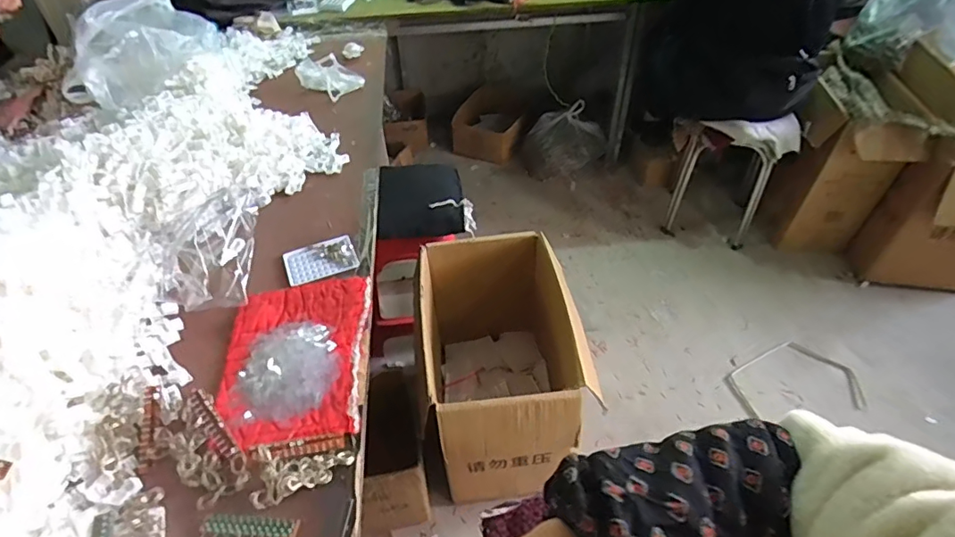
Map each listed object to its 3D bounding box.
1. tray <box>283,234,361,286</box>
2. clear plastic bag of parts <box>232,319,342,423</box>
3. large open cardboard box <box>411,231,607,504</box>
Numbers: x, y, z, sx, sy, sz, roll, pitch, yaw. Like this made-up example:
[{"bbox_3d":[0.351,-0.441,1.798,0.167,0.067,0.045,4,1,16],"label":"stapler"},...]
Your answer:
[{"bbox_3d":[-0.303,-0.018,1.003,0.132,0.004,0.100,-20,49,-18],"label":"tray"},{"bbox_3d":[-0.300,0.151,0.820,0.155,0.024,0.180,-7,46,-5],"label":"clear plastic bag of parts"},{"bbox_3d":[0.056,0.246,1.333,0.376,0.447,0.552,-2,46,-1],"label":"large open cardboard box"}]

